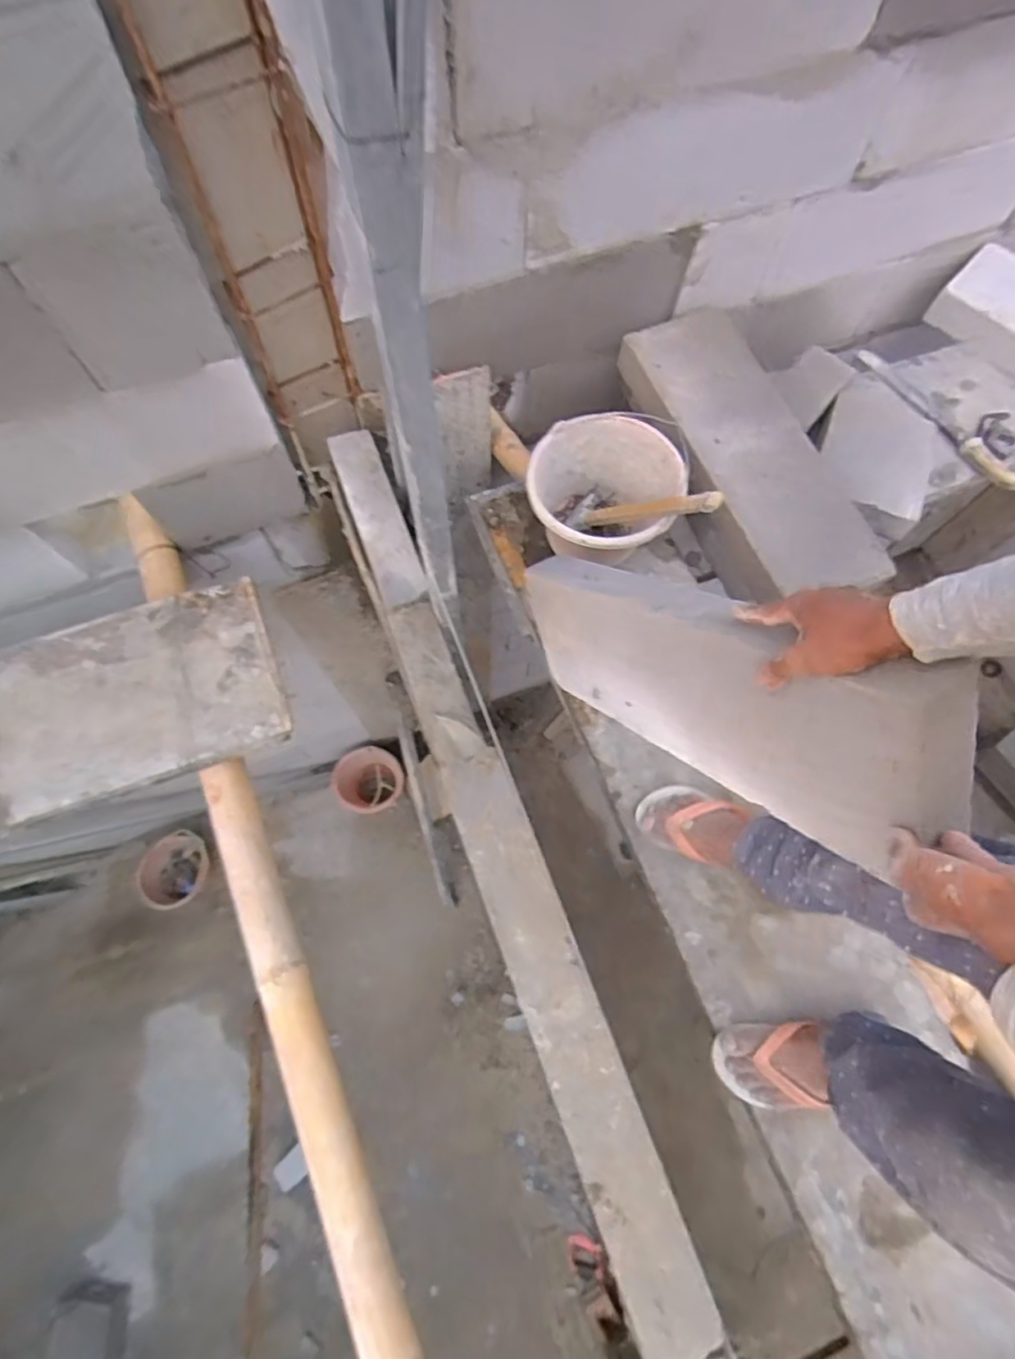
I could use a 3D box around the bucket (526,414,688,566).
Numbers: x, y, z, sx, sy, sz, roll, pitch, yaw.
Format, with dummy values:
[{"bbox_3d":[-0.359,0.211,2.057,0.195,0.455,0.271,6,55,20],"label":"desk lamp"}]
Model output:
[{"bbox_3d":[0.152,-0.291,1.068,0.228,0.178,0.238,0,71,-1],"label":"bucket"}]

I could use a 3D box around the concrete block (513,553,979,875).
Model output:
[{"bbox_3d":[0.212,-0.005,0.740,0.089,0.597,0.194,-35,120,-12],"label":"concrete block"}]

